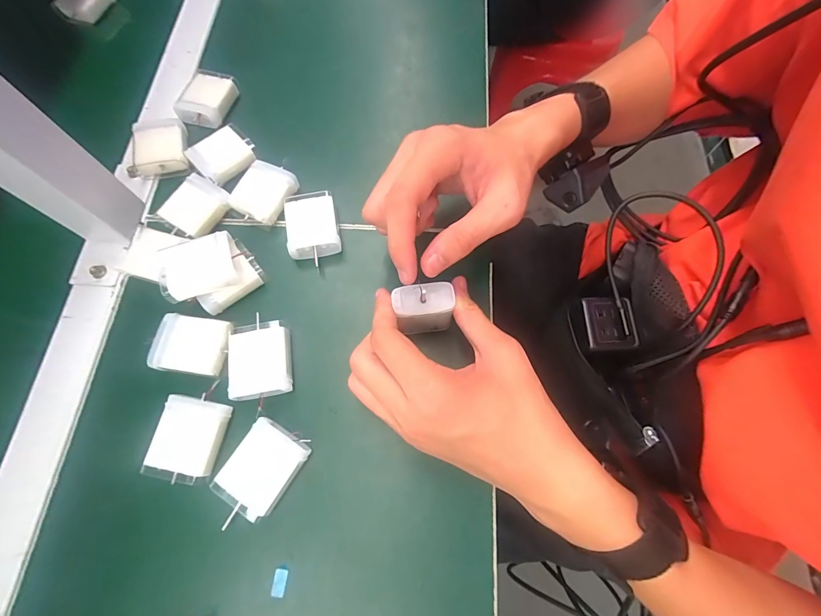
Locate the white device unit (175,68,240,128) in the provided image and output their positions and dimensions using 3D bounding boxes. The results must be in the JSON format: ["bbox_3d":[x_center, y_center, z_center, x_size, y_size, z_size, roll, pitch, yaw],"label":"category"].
[{"bbox_3d":[-0.191,-0.199,0.342,0.042,0.021,0.051,15,72,8],"label":"white device unit"}]

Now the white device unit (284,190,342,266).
[{"bbox_3d":[-0.081,-0.069,0.301,0.040,0.017,0.058,-12,70,-2],"label":"white device unit"}]

